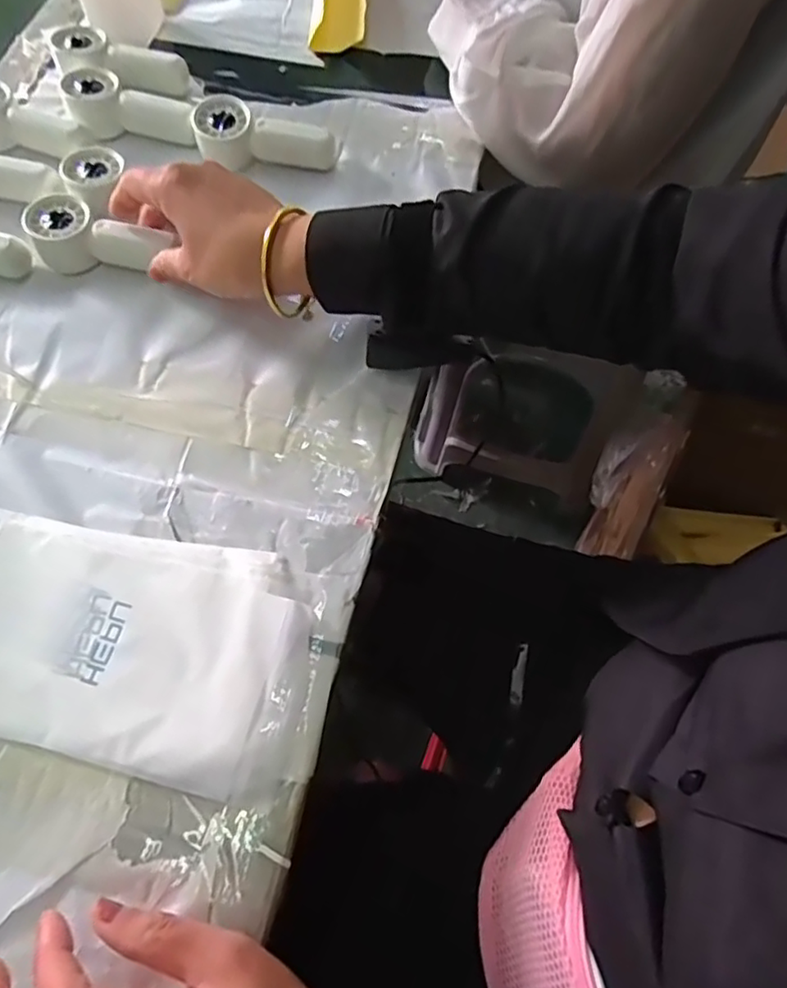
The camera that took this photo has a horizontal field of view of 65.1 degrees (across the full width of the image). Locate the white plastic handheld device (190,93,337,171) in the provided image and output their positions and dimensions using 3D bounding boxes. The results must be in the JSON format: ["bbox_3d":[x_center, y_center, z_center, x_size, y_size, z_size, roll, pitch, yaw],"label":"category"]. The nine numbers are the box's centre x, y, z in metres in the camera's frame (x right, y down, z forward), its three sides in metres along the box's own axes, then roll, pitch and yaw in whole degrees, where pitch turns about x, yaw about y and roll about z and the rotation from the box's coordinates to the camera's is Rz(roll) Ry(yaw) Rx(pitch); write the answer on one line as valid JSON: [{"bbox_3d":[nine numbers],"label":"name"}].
[{"bbox_3d":[-0.103,-0.286,0.499,0.112,0.036,0.044,7,67,2],"label":"white plastic handheld device"}]

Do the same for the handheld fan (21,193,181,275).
[{"bbox_3d":[-0.217,-0.187,0.455,0.105,0.030,0.044,13,67,1],"label":"handheld fan"}]

